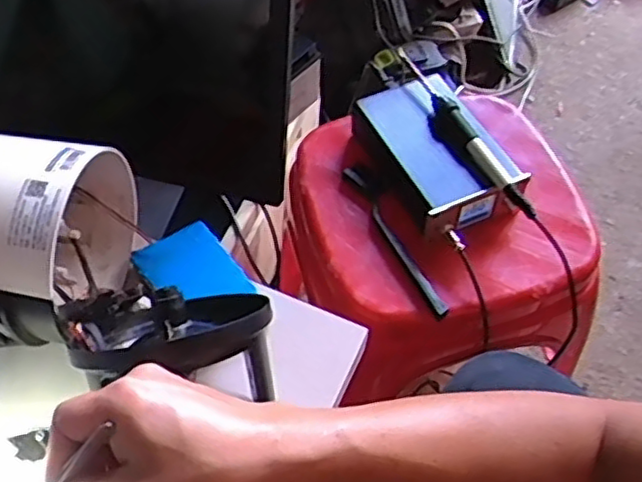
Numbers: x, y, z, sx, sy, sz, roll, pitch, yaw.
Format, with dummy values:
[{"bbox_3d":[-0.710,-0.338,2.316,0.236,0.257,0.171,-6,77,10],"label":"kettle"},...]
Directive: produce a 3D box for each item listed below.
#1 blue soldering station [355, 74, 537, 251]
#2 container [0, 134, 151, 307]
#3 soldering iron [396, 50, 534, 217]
[{"bbox_3d":[0.109,-0.084,0.648,0.104,0.046,0.171,-20,57,-14],"label":"blue soldering station"},{"bbox_3d":[-0.205,-0.009,0.502,0.102,0.136,0.132,14,55,9],"label":"container"},{"bbox_3d":[0.132,-0.106,0.646,0.018,0.022,0.231,-23,58,-16],"label":"soldering iron"}]

